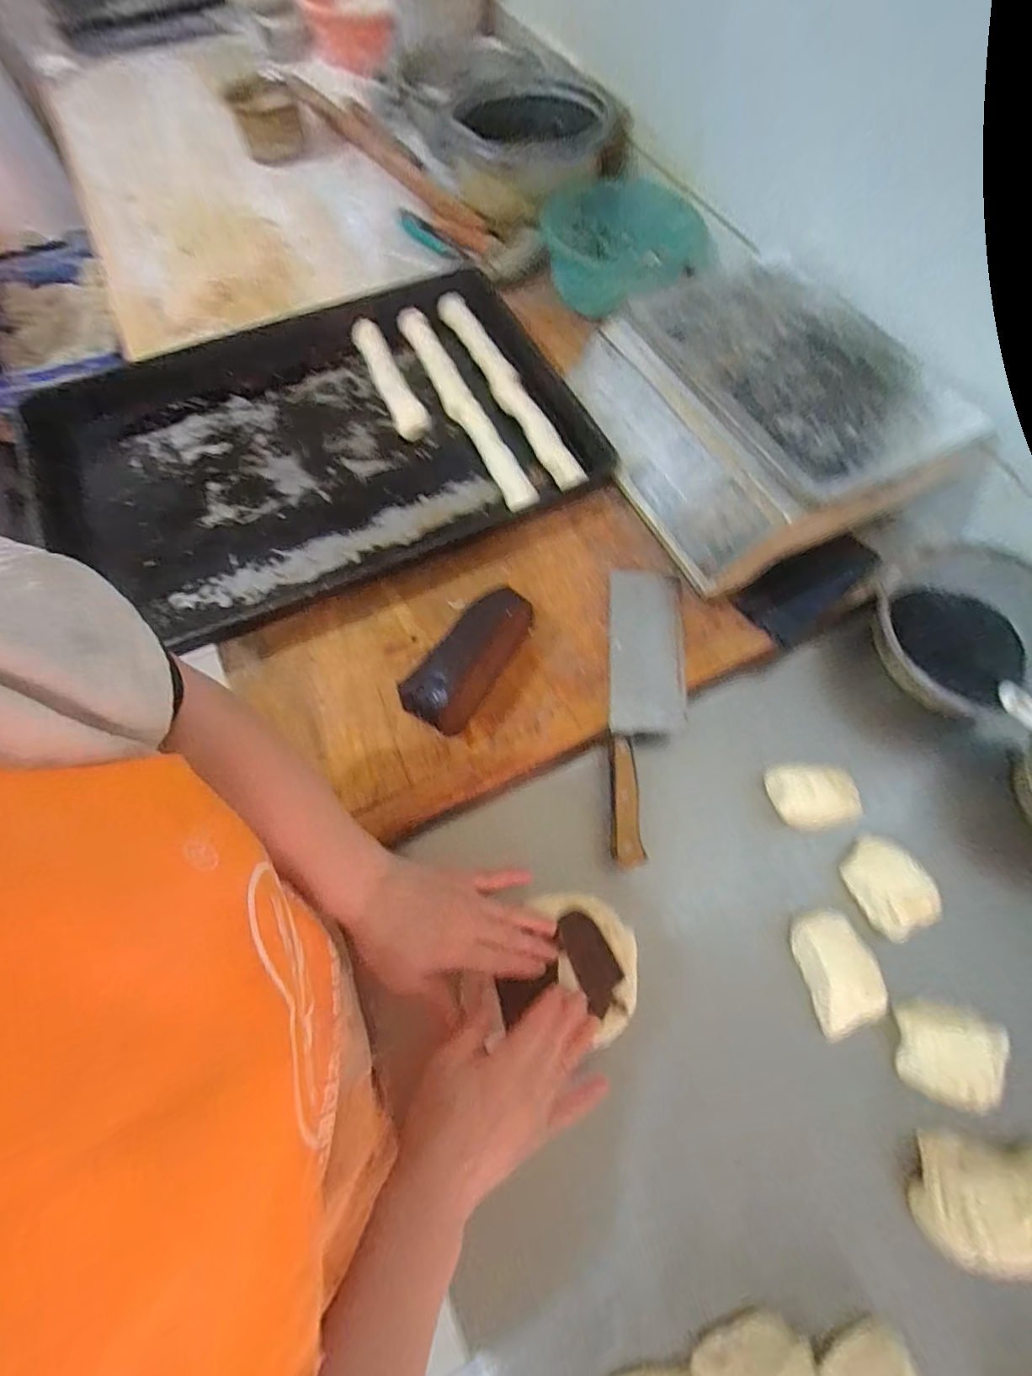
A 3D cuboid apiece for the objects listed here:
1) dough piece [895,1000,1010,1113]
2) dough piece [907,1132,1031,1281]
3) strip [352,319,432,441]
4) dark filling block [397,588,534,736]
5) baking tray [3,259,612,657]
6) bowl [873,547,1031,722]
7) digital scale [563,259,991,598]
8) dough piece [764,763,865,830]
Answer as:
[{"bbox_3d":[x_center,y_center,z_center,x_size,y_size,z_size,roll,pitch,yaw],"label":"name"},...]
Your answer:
[{"bbox_3d":[0.348,0.293,0.421,0.064,0.044,0.066,20,69,9],"label":"dough piece"},{"bbox_3d":[0.339,0.381,0.386,0.068,0.042,0.073,23,69,10],"label":"dough piece"},{"bbox_3d":[-0.168,-0.421,0.719,0.049,0.036,0.227,-23,69,-9],"label":"strip"},{"bbox_3d":[-0.044,-0.031,0.516,0.077,0.052,0.159,30,71,12],"label":"dark filling block"},{"bbox_3d":[-0.241,-0.343,0.679,0.592,0.068,0.538,-26,67,-11],"label":"baking tray"},{"bbox_3d":[0.468,-0.051,0.549,0.173,0.079,0.183,0,67,1],"label":"bowl"},{"bbox_3d":[0.261,-0.311,0.600,0.308,0.117,0.353,-25,69,-10],"label":"digital scale"},{"bbox_3d":[0.281,0.101,0.493,0.071,0.035,0.059,-2,67,0],"label":"dough piece"}]

